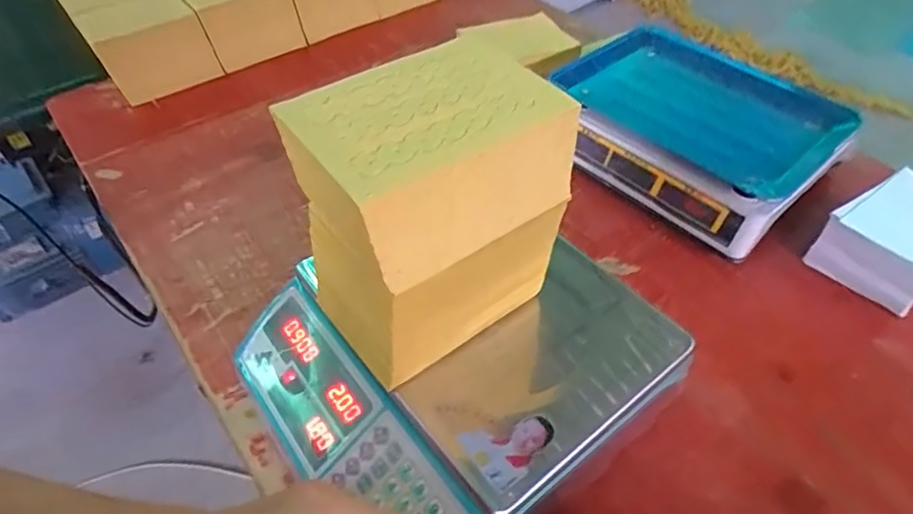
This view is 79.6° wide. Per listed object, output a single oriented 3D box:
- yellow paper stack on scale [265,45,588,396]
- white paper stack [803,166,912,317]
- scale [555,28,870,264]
[{"bbox_3d":[-0.020,-0.029,0.413,0.179,0.191,0.124,-28,54,-22],"label":"yellow paper stack on scale"},{"bbox_3d":[0.511,-0.017,0.628,0.153,0.083,0.117,-26,53,-21],"label":"white paper stack"},{"bbox_3d":[0.312,-0.167,0.741,0.343,0.109,0.260,34,57,27],"label":"scale"}]

